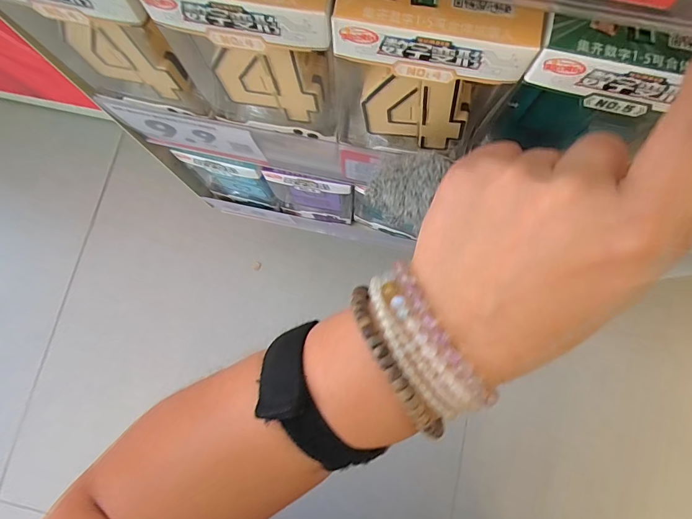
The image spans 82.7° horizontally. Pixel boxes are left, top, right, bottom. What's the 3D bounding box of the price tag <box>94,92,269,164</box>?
[{"bbox_3d":[-0.107,-0.086,0.272,0.096,0.071,0.007,14,80,3],"label":"price tag"}]

